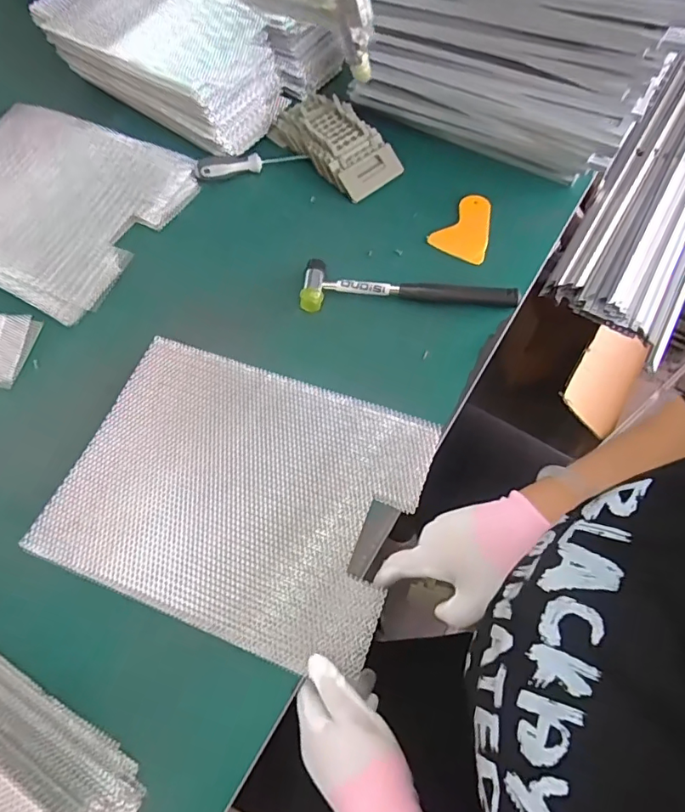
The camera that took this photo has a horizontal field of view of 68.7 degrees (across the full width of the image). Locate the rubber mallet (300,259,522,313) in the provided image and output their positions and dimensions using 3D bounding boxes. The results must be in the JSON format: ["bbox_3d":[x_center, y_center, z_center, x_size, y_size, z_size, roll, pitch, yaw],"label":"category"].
[{"bbox_3d":[0.075,-0.136,0.573,0.243,0.022,0.054,2,65,4],"label":"rubber mallet"}]

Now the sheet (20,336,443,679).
[{"bbox_3d":[-0.099,0.079,0.488,0.323,0.014,0.247,19,66,10],"label":"sheet"}]

